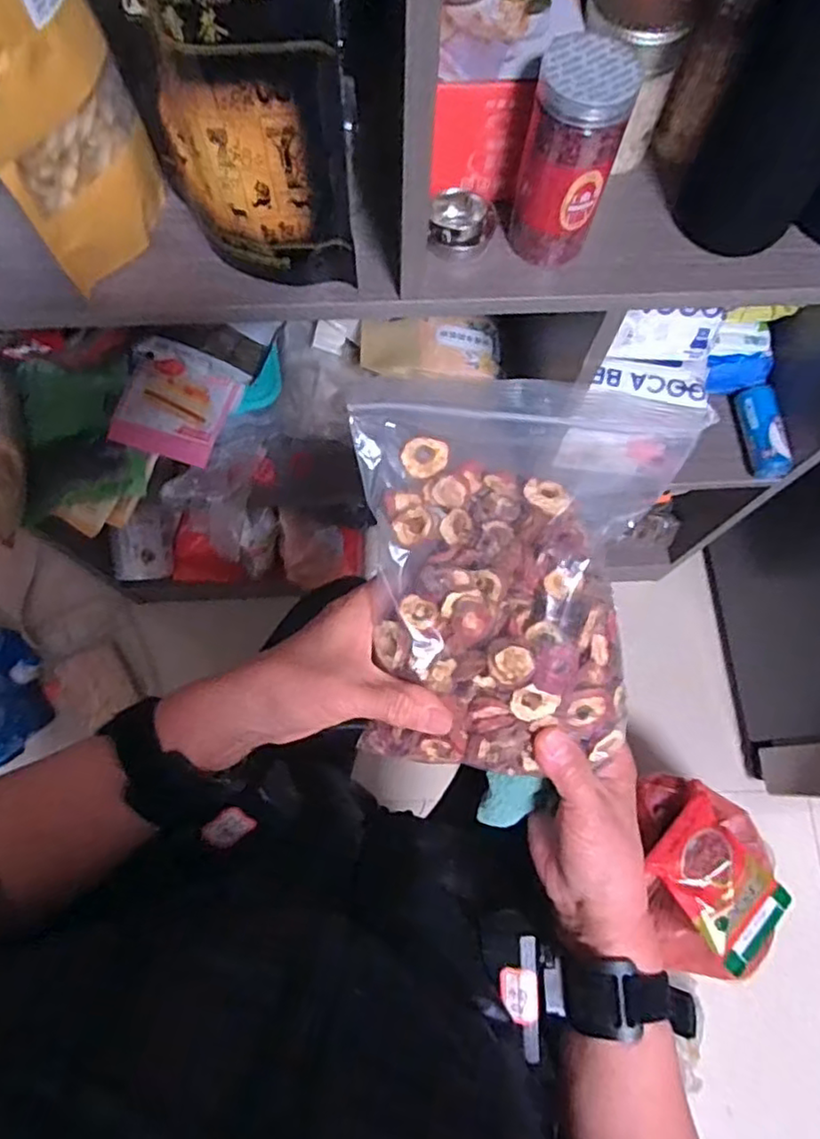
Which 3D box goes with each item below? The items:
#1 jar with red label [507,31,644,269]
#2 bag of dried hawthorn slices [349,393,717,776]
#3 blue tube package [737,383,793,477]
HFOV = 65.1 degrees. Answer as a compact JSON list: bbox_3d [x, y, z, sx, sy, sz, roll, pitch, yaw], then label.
[{"bbox_3d":[0.103,-0.265,0.422,0.056,0.123,0.052,1,72,-2],"label":"jar with red label"},{"bbox_3d":[0.047,0.006,0.337,0.151,0.050,0.198,6,84,3],"label":"bag of dried hawthorn slices"},{"bbox_3d":[0.431,-0.166,0.785,0.043,0.033,0.114,-8,73,-5],"label":"blue tube package"}]

